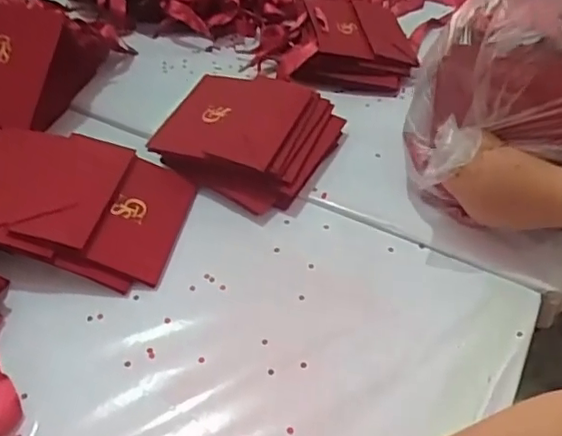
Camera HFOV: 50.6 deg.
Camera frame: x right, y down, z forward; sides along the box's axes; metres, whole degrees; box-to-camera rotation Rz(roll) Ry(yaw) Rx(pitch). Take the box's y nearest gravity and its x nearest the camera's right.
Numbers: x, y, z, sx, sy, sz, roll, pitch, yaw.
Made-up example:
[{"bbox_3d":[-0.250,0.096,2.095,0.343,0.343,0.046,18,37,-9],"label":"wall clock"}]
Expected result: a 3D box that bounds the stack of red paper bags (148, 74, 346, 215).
[{"bbox_3d":[-0.039,-0.094,0.648,0.176,0.052,0.167,19,48,17],"label":"stack of red paper bags"}]

